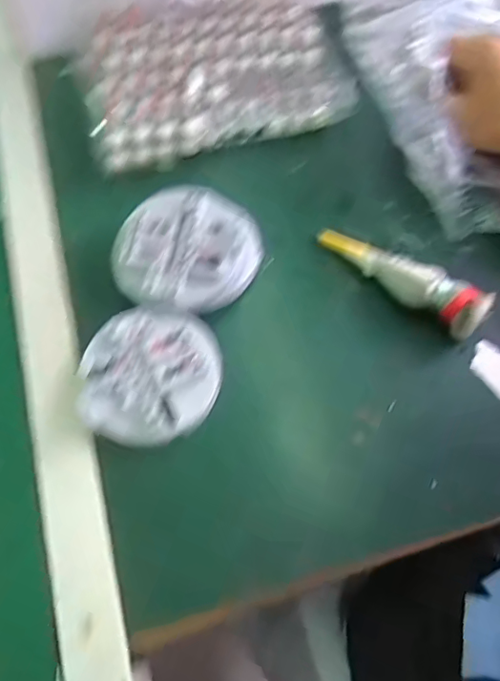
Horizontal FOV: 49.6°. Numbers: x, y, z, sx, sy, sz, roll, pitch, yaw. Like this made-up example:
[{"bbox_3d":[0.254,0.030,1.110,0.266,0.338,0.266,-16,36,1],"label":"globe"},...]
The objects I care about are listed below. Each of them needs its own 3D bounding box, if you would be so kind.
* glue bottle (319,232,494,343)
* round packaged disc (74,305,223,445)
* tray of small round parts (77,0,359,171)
[{"bbox_3d":[0.123,-0.058,0.439,0.145,0.037,0.031,40,68,15],"label":"glue bottle"},{"bbox_3d":[-0.074,0.025,0.405,0.099,0.020,0.101,1,64,-3],"label":"round packaged disc"},{"bbox_3d":[-0.041,-0.271,0.544,0.250,0.047,0.206,-8,65,-7],"label":"tray of small round parts"}]

